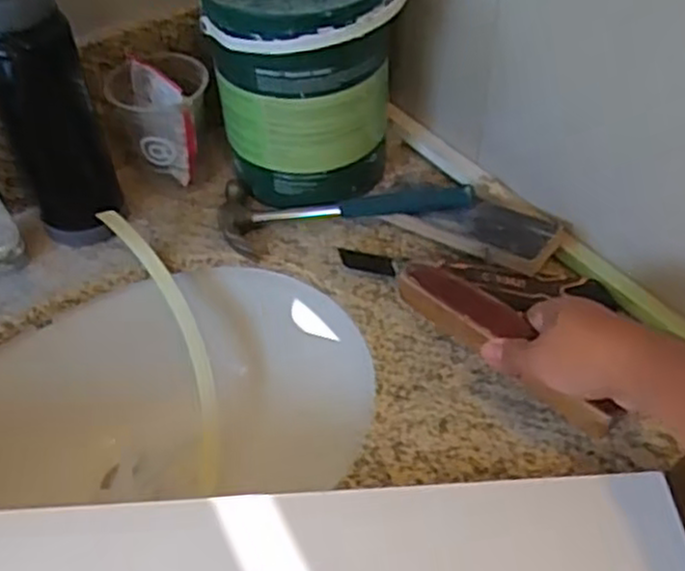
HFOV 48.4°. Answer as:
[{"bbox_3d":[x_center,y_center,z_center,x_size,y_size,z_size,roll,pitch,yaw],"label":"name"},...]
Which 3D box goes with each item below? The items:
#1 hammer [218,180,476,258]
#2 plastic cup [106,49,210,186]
[{"bbox_3d":[-0.001,-0.085,0.753,0.239,0.038,0.082,-9,48,-6],"label":"hammer"},{"bbox_3d":[-0.176,-0.161,0.767,0.088,0.132,0.084,-1,48,1],"label":"plastic cup"}]

